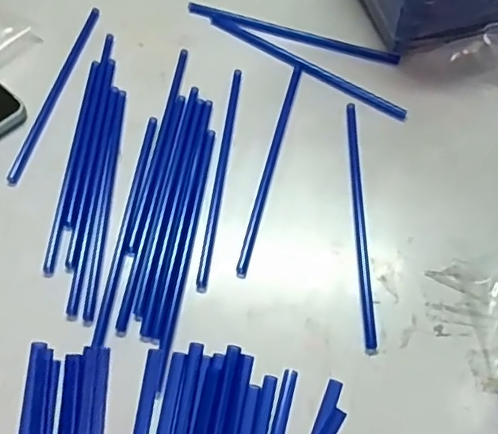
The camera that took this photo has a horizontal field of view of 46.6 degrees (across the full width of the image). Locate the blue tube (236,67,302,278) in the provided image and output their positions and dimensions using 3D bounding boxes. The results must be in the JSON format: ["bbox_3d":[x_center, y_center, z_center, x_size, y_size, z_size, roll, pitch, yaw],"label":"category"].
[{"bbox_3d":[0.022,-0.053,0.535,0.009,0.005,0.245,11,57,9],"label":"blue tube"}]

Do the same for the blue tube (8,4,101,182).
[{"bbox_3d":[-0.196,-0.133,0.595,0.012,0.009,0.247,8,56,7],"label":"blue tube"}]

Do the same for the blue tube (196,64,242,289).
[{"bbox_3d":[-0.026,-0.045,0.530,0.010,0.005,0.249,5,56,5],"label":"blue tube"}]

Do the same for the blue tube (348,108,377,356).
[{"bbox_3d":[0.094,-0.003,0.495,0.009,0.005,0.248,1,56,2],"label":"blue tube"}]

